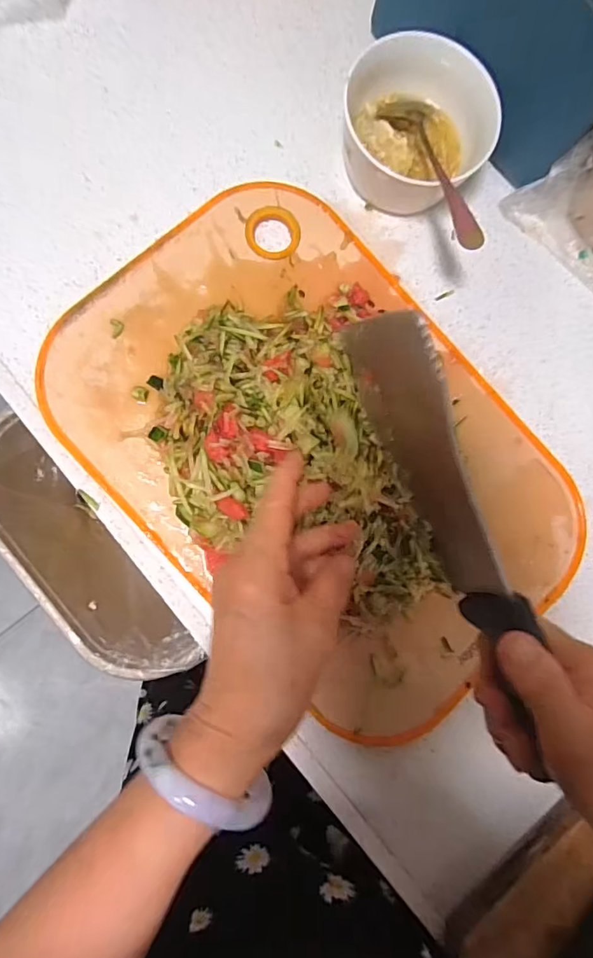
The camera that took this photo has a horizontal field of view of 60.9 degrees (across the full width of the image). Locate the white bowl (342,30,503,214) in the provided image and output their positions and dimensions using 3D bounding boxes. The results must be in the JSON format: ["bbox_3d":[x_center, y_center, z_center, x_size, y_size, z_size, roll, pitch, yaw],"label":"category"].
[{"bbox_3d":[0.086,-0.266,0.383,0.116,0.067,0.092,32,83,-3],"label":"white bowl"}]

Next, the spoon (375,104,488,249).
[{"bbox_3d":[0.099,-0.223,0.362,0.032,0.016,0.154,-13,67,-7],"label":"spoon"}]

